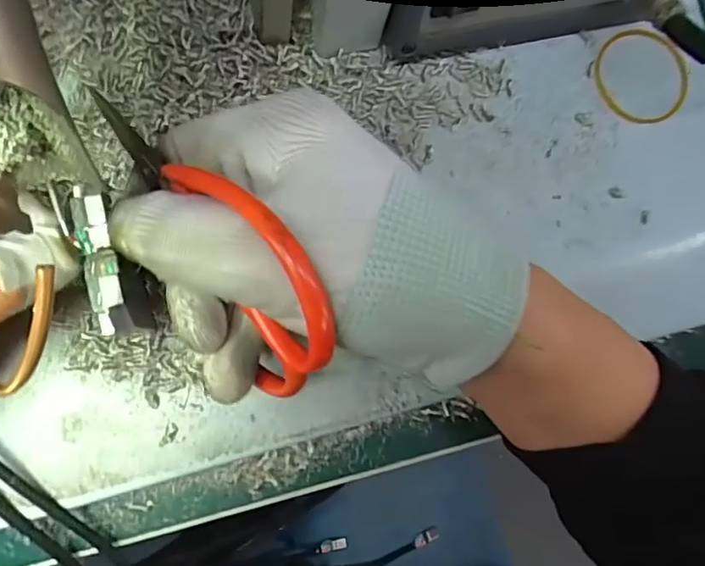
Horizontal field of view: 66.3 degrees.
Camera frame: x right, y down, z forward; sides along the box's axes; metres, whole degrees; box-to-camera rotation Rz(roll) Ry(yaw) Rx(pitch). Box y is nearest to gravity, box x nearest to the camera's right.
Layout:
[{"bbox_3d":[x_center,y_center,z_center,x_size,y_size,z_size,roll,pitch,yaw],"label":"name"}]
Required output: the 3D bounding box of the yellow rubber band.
[{"bbox_3d":[0.133,-0.095,0.248,0.043,0.005,0.043,1,85,-8],"label":"yellow rubber band"}]

